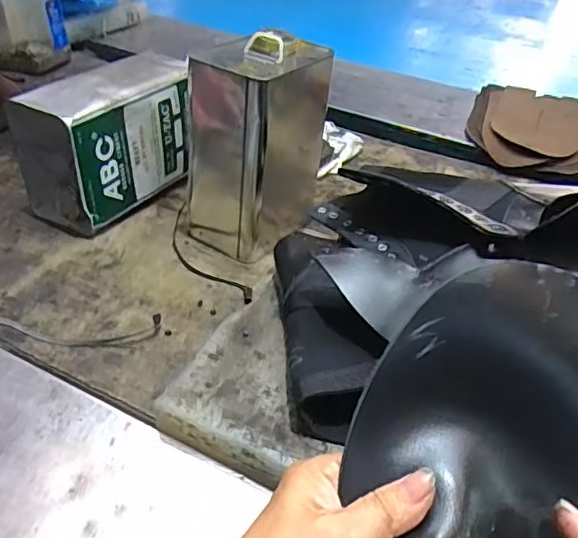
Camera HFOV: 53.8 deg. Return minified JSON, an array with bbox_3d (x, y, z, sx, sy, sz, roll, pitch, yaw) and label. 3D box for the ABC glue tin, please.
[{"bbox_3d":[-0.228,-0.161,0.737,0.104,0.167,0.205,27,42,25],"label":"ABC glue tin"}]

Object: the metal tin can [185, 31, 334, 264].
[{"bbox_3d":[-0.040,-0.152,0.695,0.107,0.228,0.148,26,42,24],"label":"metal tin can"}]

